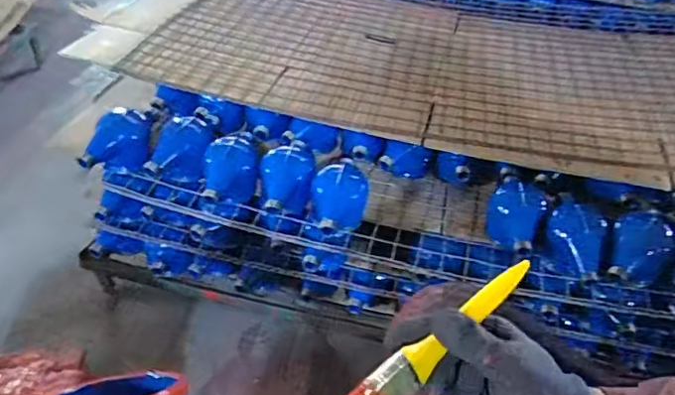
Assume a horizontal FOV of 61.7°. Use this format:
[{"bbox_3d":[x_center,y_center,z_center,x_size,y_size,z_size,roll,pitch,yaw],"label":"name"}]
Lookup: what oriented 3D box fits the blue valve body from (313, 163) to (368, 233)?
[{"bbox_3d":[0.003,-0.005,0.879,0.083,0.080,0.081,-6,39,-14],"label":"blue valve body"}]

